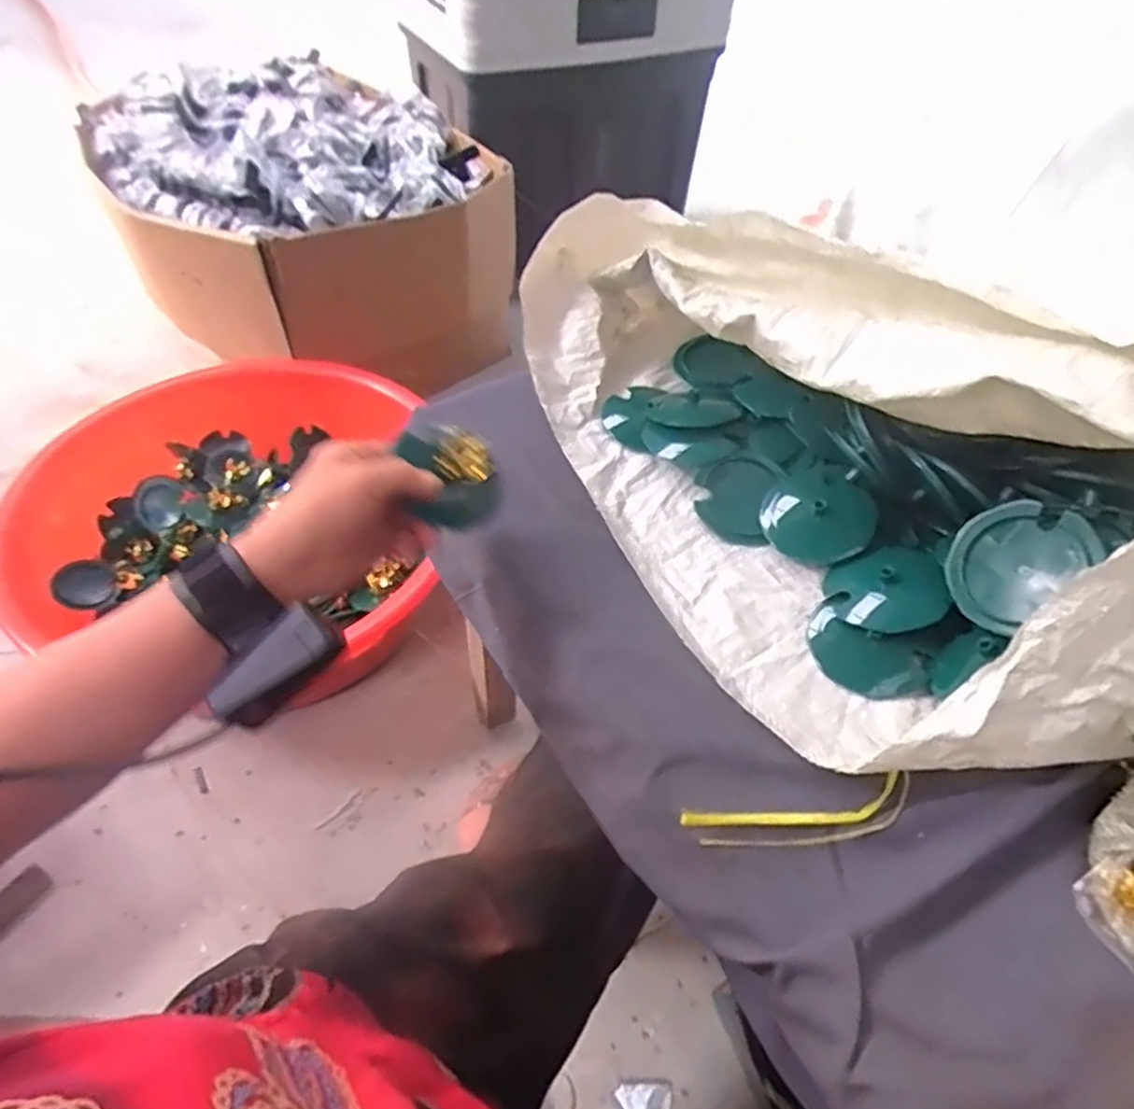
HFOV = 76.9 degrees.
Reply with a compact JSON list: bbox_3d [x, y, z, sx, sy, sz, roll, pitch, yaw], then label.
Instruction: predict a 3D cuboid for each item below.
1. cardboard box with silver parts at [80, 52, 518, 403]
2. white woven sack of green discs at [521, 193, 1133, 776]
[{"bbox_3d":[-0.459,-0.595,1.326,0.582,0.404,0.584,-24,56,-22],"label":"cardboard box with silver parts"},{"bbox_3d":[0.143,-0.092,0.471,0.282,0.231,0.517,-31,59,-26],"label":"white woven sack of green discs"}]

